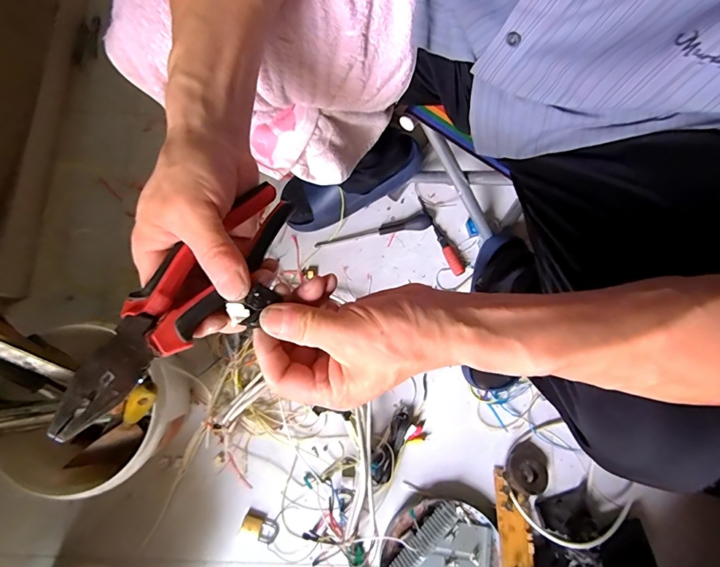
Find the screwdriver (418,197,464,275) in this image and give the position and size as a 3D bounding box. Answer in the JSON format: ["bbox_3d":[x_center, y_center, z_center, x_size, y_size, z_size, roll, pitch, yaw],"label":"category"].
[{"bbox_3d":[0.148,-0.091,0.762,0.023,0.017,0.166,-24,78,-6],"label":"screwdriver"}]

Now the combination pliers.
[{"bbox_3d":[-0.109,0.006,0.254,0.039,0.018,0.189,32,62,6],"label":"combination pliers"}]

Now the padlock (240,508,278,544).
[{"bbox_3d":[-0.161,0.391,0.658,0.059,0.011,0.034,30,78,6],"label":"padlock"}]

